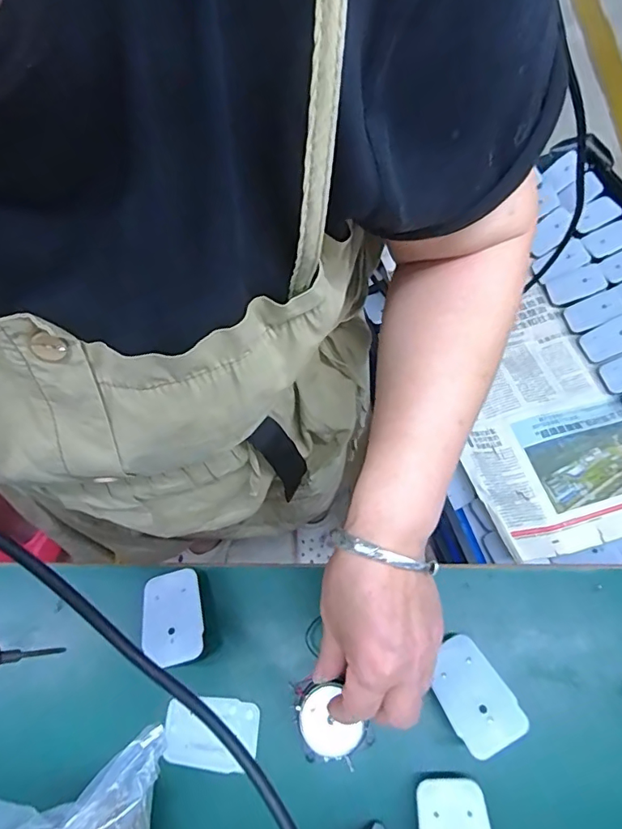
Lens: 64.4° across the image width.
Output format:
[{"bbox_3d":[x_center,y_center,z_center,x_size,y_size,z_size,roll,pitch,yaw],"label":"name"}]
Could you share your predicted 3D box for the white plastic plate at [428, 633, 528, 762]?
[{"bbox_3d":[0.110,0.191,0.338,0.044,0.004,0.068,-31,47,-4],"label":"white plastic plate"}]

